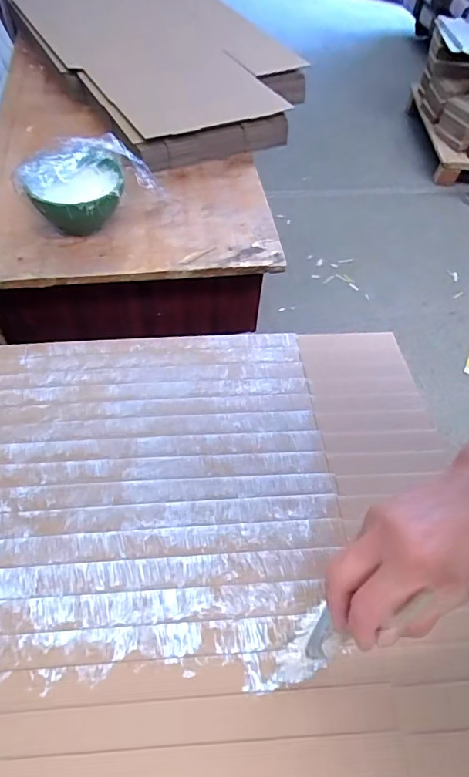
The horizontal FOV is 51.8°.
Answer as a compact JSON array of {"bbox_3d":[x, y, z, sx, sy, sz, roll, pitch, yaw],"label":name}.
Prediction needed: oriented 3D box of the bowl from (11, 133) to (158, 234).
[{"bbox_3d":[-0.210,-0.279,0.679,0.135,0.089,0.155,18,52,10],"label":"bowl"}]

